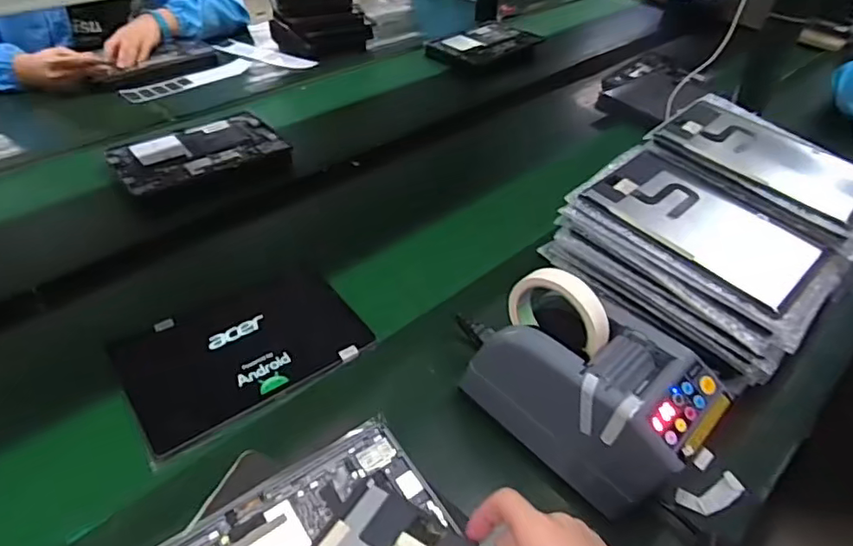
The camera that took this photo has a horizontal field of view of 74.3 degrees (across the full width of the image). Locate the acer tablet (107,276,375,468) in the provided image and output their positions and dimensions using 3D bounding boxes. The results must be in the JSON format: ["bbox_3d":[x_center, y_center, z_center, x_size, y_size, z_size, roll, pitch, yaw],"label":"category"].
[{"bbox_3d":[-0.200,0.083,0.628,0.250,0.016,0.161,-25,50,-28],"label":"acer tablet"}]

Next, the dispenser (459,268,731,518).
[{"bbox_3d":[0.147,0.100,0.540,0.230,0.162,0.116,34,50,28],"label":"dispenser"}]

